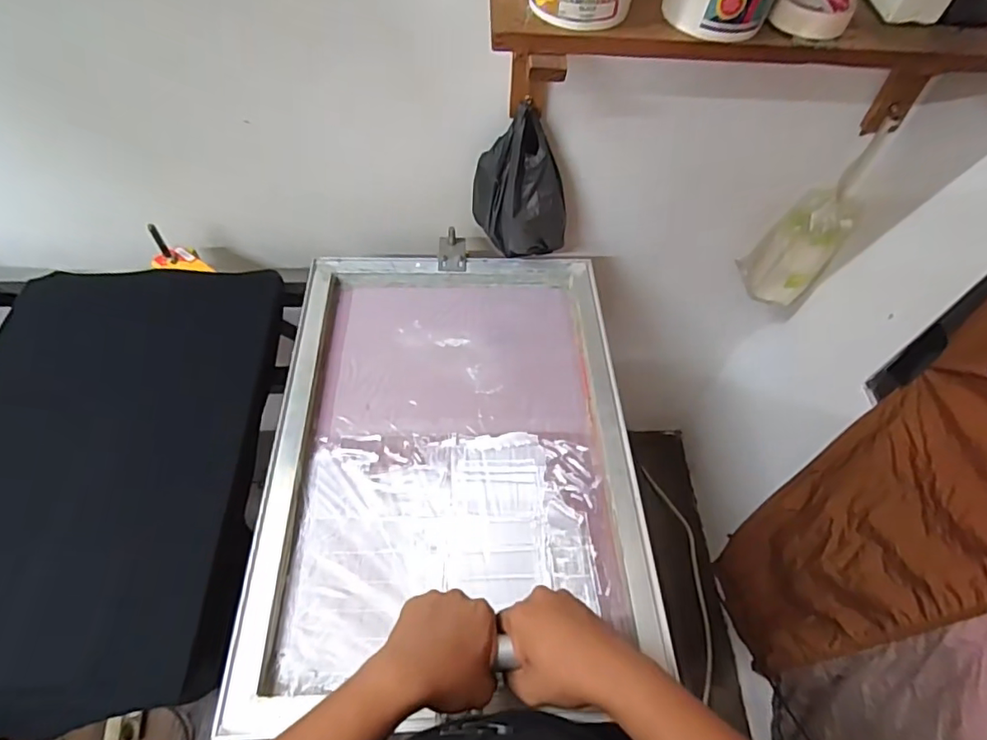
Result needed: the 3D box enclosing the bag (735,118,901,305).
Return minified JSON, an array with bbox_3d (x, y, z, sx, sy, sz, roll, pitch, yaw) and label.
[{"bbox_3d":[0.561,-0.259,0.981,0.107,0.326,0.101,2,56,-4],"label":"bag"}]

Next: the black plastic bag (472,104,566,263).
[{"bbox_3d":[0.051,-0.287,0.858,0.127,0.194,0.113,-15,59,-14],"label":"black plastic bag"}]

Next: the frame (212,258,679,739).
[{"bbox_3d":[-0.054,0.083,0.741,0.461,0.044,0.634,0,57,-5],"label":"frame"}]

